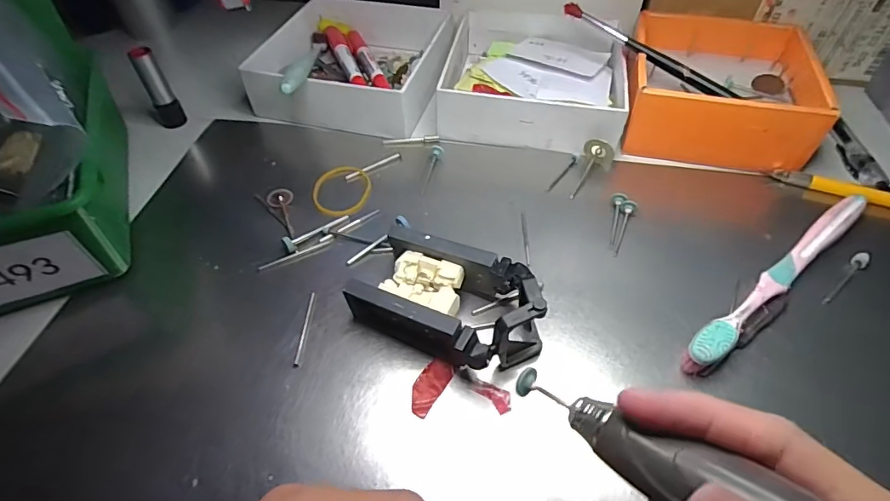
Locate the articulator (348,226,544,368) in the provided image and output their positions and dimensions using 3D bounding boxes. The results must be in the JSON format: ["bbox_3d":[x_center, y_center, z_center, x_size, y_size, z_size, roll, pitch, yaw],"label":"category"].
[{"bbox_3d":[0.002,0.023,0.242,0.094,0.045,0.057,21,54,18],"label":"articulator"}]

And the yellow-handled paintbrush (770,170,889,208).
[{"bbox_3d":[0.283,-0.030,0.305,0.133,0.012,0.014,19,53,17],"label":"yellow-handled paintbrush"}]

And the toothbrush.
[{"bbox_3d":[0.185,0.011,0.264,0.175,0.016,0.015,-33,57,-23],"label":"toothbrush"}]

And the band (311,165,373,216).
[{"bbox_3d":[-0.071,-0.040,0.330,0.038,0.006,0.049,11,50,5],"label":"band"}]

